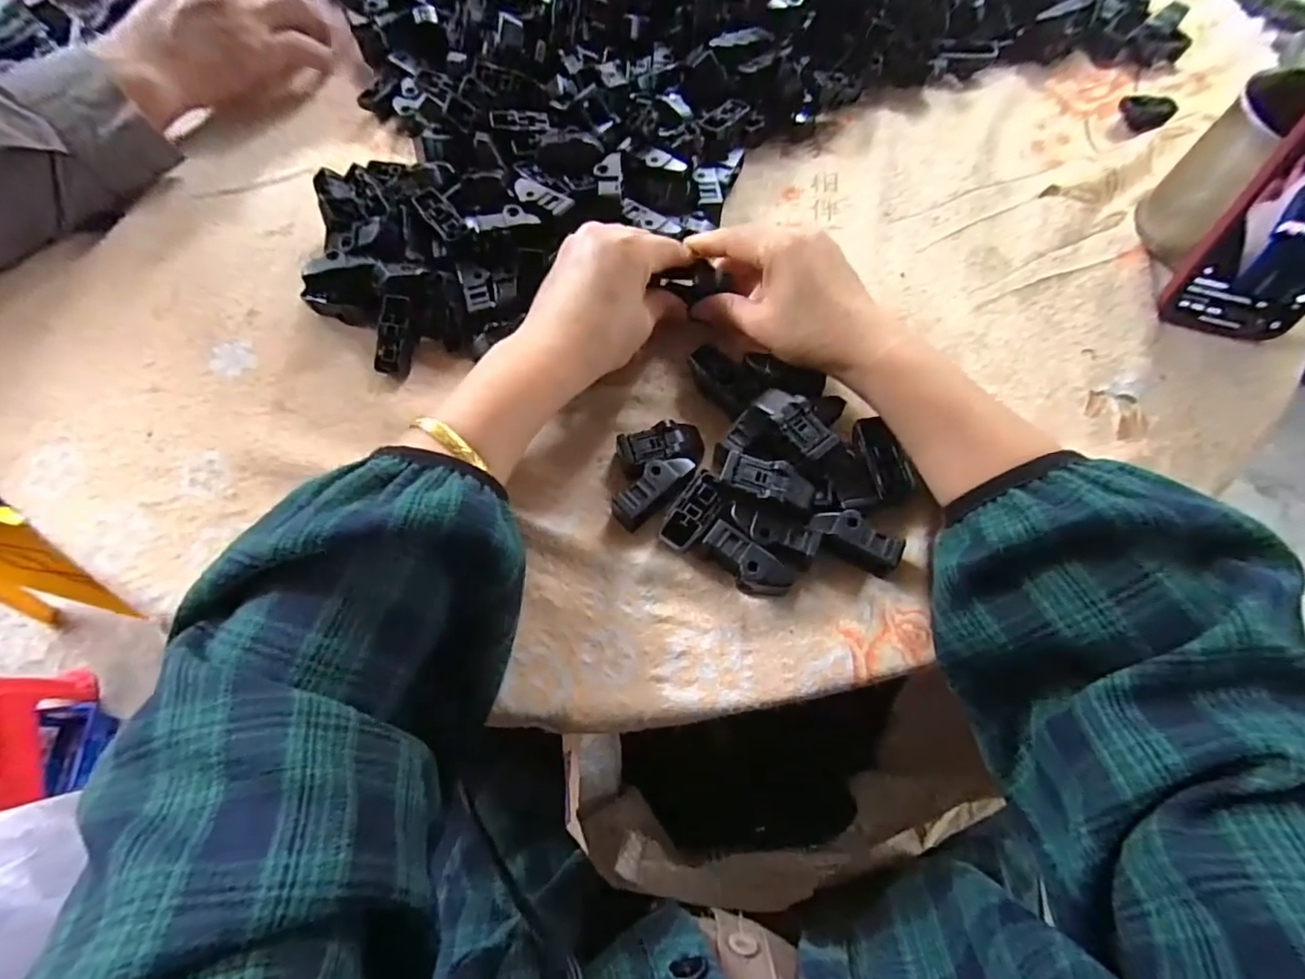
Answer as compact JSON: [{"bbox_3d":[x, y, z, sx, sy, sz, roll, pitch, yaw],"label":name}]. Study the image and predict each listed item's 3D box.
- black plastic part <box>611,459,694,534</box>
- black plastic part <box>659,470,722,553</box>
[{"bbox_3d":[0.001,0.000,0.312,0.018,0.021,0.049,42,72,17],"label":"black plastic part"},{"bbox_3d":[0.022,0.013,0.307,0.019,0.017,0.048,29,68,12],"label":"black plastic part"}]

